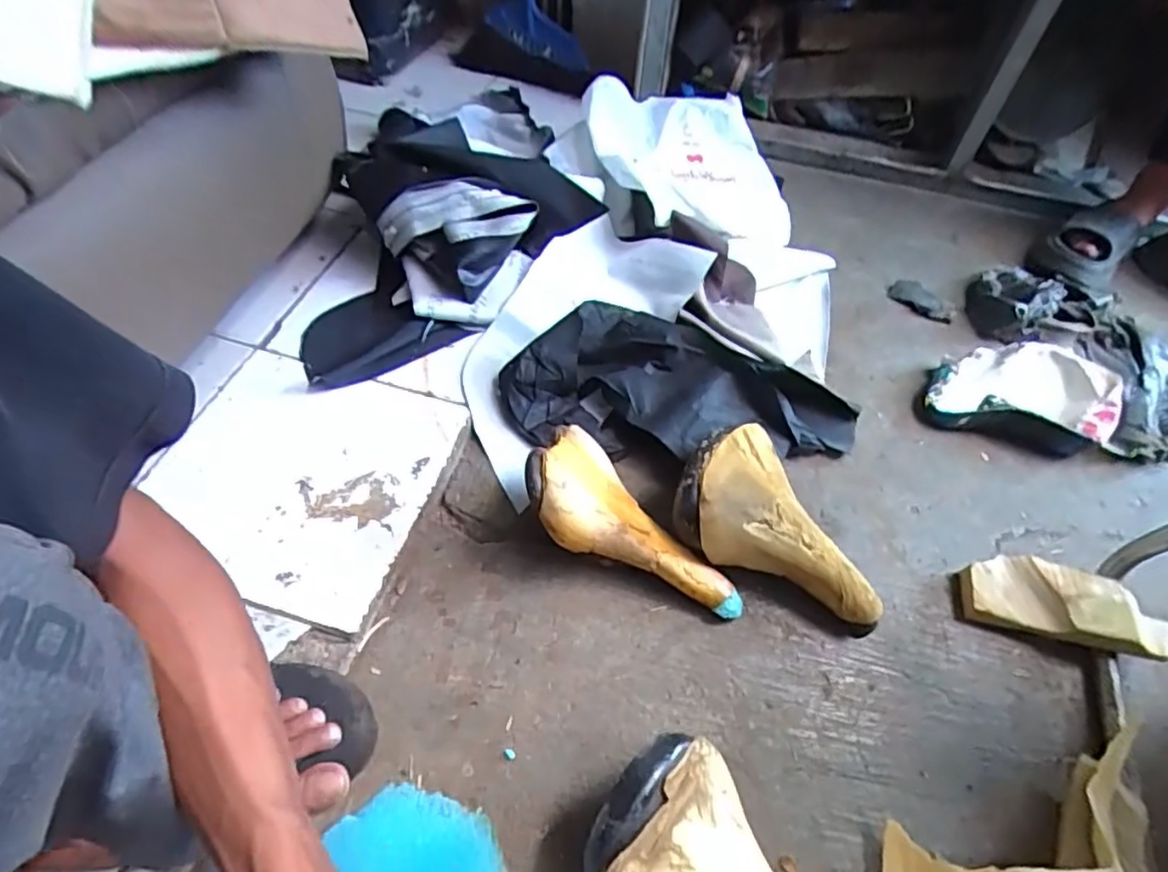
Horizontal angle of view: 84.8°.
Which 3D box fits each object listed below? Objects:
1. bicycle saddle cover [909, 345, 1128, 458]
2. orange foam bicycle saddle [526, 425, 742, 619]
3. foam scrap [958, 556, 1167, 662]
[{"bbox_3d":[0.563,-0.057,0.830,0.225,0.055,0.165,20,53,11],"label":"bicycle saddle cover"},{"bbox_3d":[0.053,0.088,0.636,0.244,0.046,0.120,38,55,-6],"label":"orange foam bicycle saddle"},{"bbox_3d":[0.481,0.172,0.646,0.176,0.053,0.070,16,52,8],"label":"foam scrap"}]

